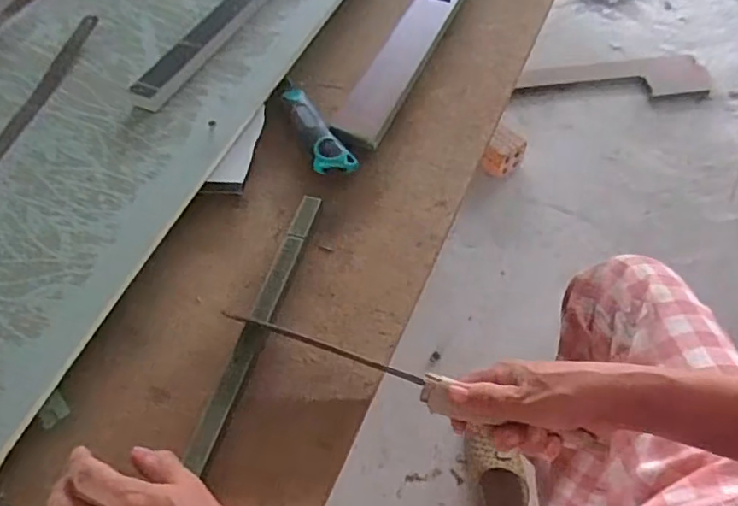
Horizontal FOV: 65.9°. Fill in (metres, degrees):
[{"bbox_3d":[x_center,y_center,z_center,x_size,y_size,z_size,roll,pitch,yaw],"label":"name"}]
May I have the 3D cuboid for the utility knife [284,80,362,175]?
[{"bbox_3d":[-0.062,-0.131,0.579,0.037,0.019,0.147,-24,60,-16],"label":"utility knife"}]

